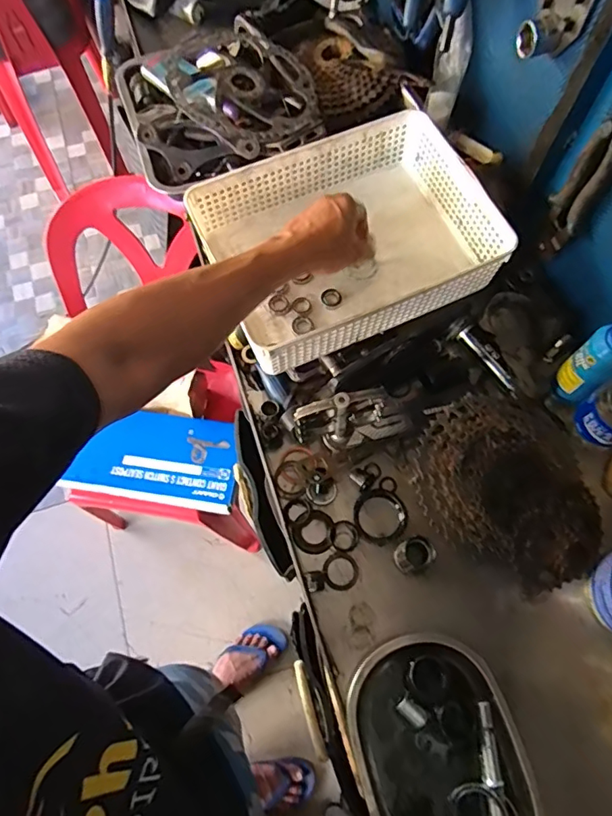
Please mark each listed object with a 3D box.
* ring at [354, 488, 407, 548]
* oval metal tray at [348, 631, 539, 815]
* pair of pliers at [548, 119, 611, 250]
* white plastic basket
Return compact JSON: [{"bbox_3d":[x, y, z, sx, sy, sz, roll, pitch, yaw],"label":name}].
[{"bbox_3d":[0.085,0.122,0.579,0.058,0.020,0.060,0,68,0],"label":"ring"},{"bbox_3d":[0.127,0.334,0.486,0.152,0.031,0.209,-12,68,-4],"label":"oval metal tray"},{"bbox_3d":[0.303,-0.245,0.554,0.024,0.163,0.043,-19,69,-4],"label":"pair of pliers"},{"bbox_3d":[0.052,-0.206,0.635,0.331,0.089,0.245,-22,70,-8],"label":"white plastic basket"}]

